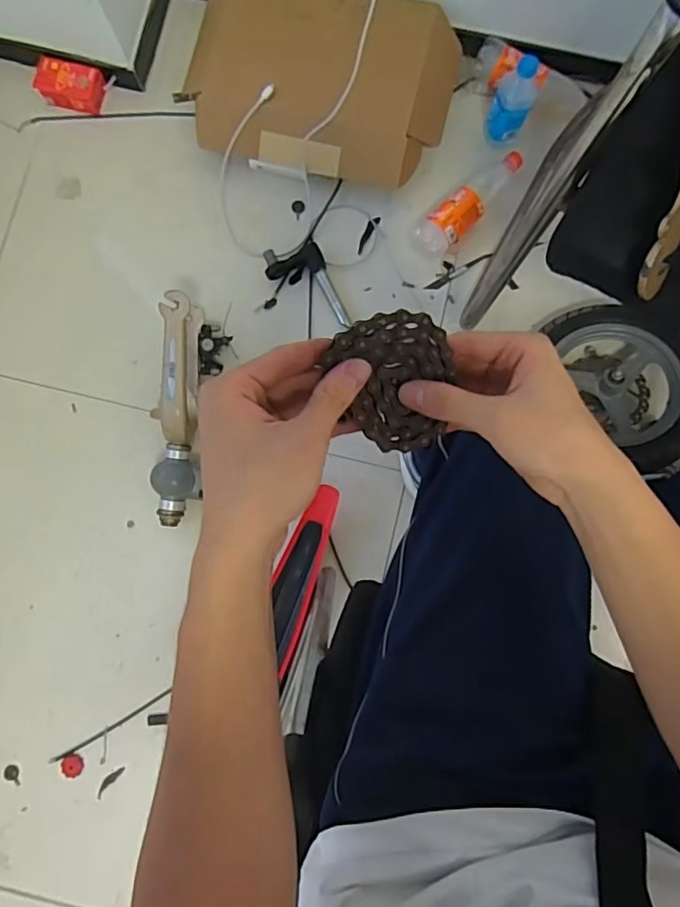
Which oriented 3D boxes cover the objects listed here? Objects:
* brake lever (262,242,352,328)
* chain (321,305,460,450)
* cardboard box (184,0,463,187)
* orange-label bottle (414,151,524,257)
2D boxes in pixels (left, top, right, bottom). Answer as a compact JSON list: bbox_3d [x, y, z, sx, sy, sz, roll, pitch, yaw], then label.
[{"bbox_3d":[-0.060,-0.291,0.998,0.102,0.031,0.171,-23,84,-2],"label":"brake lever"},{"bbox_3d":[0.035,-0.041,0.336,0.068,0.007,0.084,-23,113,-4],"label":"chain"},{"bbox_3d":[-0.039,-0.648,0.992,0.461,0.119,0.296,15,84,2],"label":"cardboard box"},{"bbox_3d":[0.235,-0.446,0.998,0.236,0.073,0.069,-42,85,-4],"label":"orange-label bottle"}]

